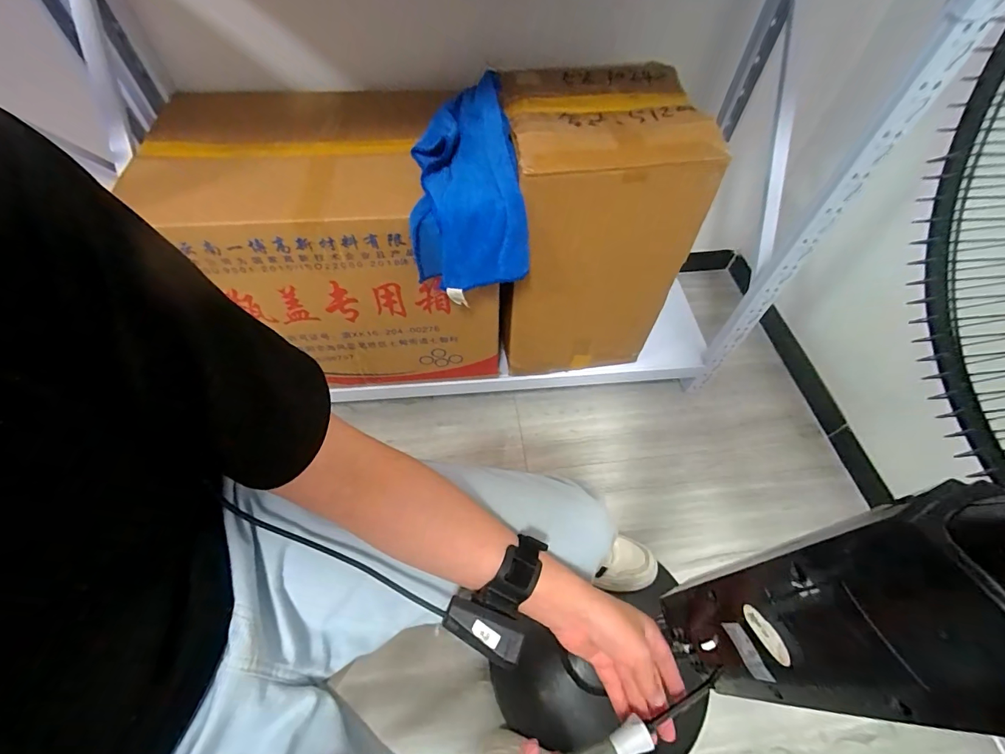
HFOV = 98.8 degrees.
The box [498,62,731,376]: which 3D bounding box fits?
[{"bbox_3d":[0.158,-0.275,0.874,0.299,0.501,0.283,-4,58,-4],"label":"box"}]

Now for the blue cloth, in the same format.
[{"bbox_3d":[-0.069,-0.301,0.700,0.170,0.171,0.294,-9,59,-7],"label":"blue cloth"}]

